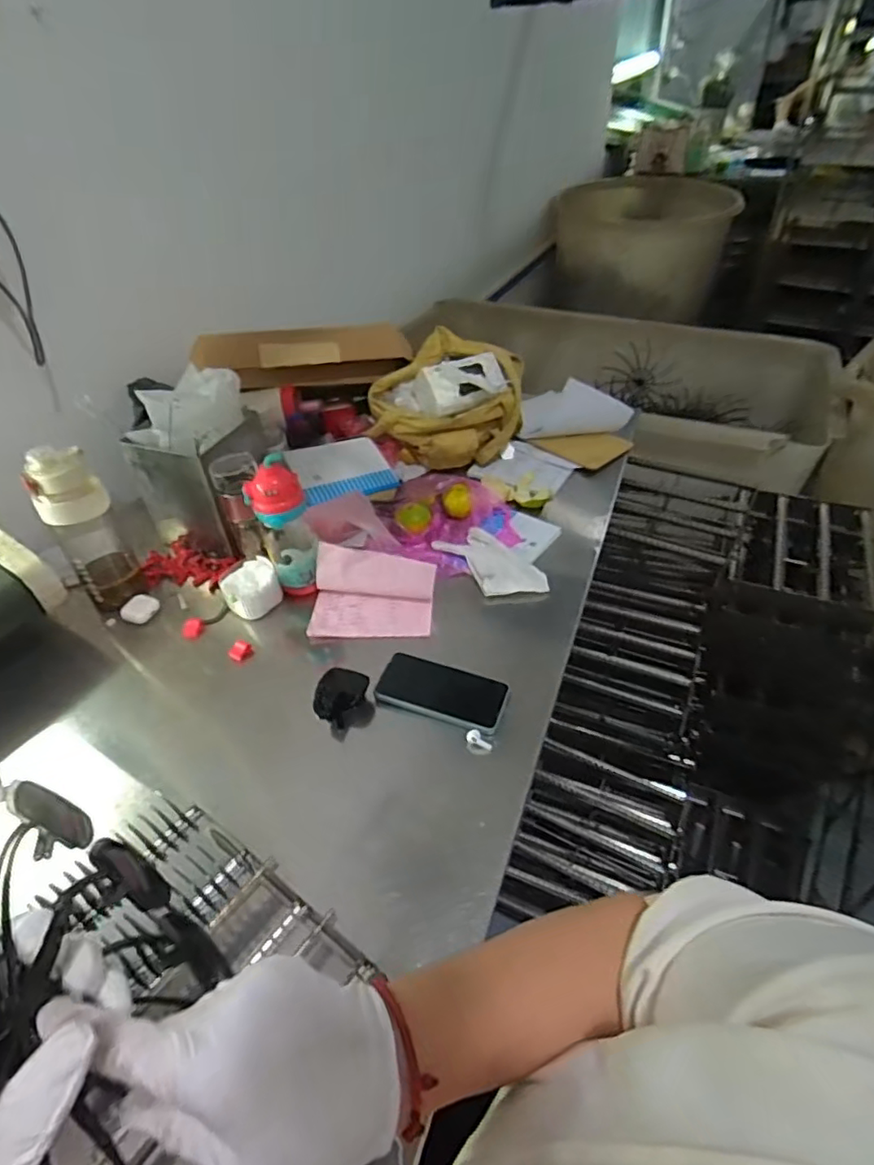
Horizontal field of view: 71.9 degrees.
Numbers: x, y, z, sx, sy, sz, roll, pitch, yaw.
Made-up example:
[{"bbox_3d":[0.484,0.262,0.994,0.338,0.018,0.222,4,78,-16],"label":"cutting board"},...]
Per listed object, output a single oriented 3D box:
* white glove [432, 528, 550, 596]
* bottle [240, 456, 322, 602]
[{"bbox_3d":[0.085,-0.030,0.933,0.091,0.022,0.170,-29,49,-26],"label":"white glove"},{"bbox_3d":[-0.218,-0.078,0.868,0.077,0.210,0.066,-17,45,-15],"label":"bottle"}]

